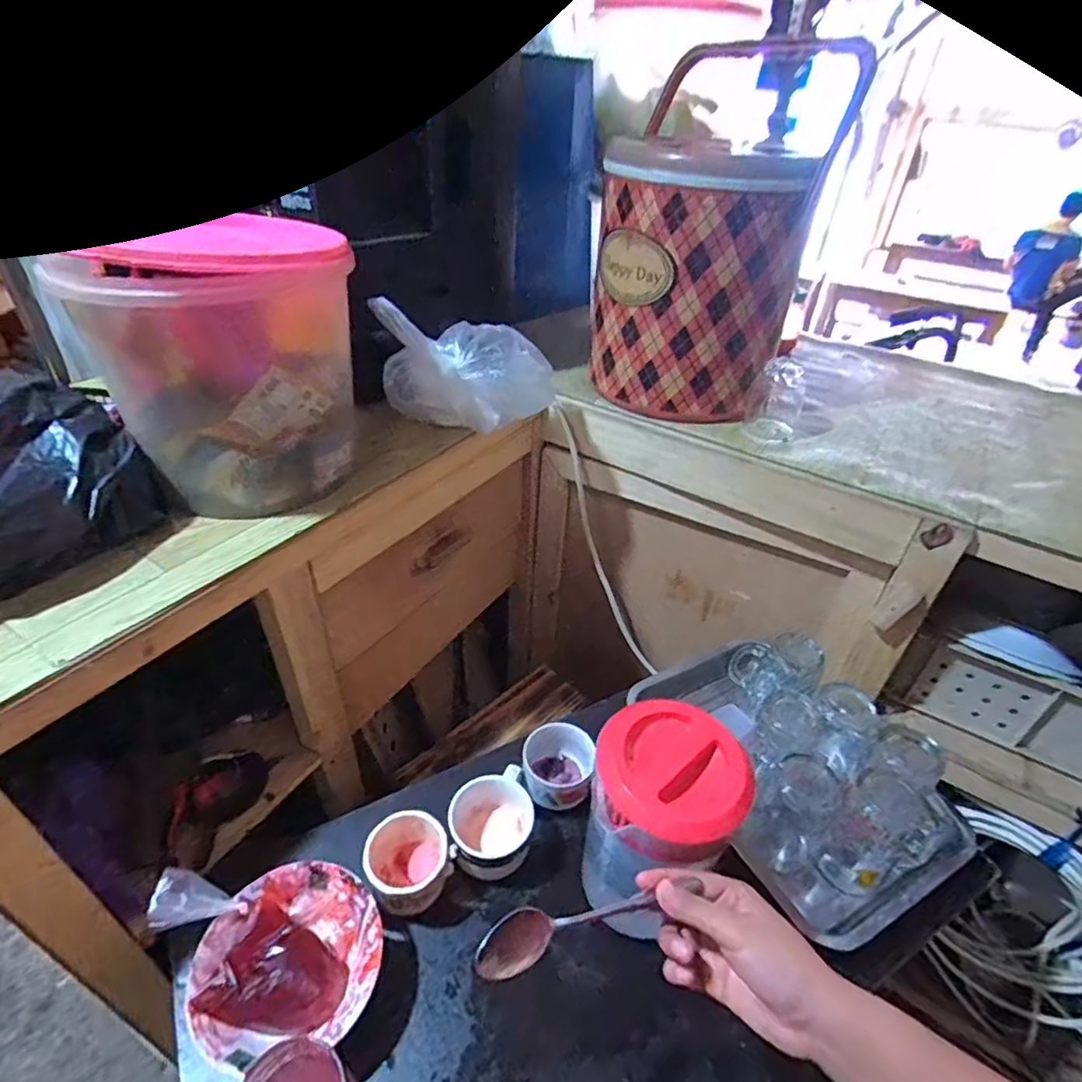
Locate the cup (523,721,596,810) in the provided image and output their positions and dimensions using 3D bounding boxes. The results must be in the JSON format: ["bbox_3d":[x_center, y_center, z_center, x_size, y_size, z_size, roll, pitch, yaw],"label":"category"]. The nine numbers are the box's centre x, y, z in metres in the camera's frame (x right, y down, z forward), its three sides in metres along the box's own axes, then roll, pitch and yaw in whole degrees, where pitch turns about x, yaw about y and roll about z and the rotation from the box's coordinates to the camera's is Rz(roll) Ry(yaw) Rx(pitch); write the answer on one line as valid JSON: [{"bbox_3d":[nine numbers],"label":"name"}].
[{"bbox_3d":[0.020,0.262,0.686,0.078,0.062,0.085,2,39,-1],"label":"cup"}]

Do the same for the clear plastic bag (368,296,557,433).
[{"bbox_3d":[-0.089,-0.211,0.743,0.220,0.116,0.110,-1,39,-5],"label":"clear plastic bag"}]

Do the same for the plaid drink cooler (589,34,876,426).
[{"bbox_3d":[0.208,-0.365,0.763,0.197,0.375,0.204,-22,45,-27],"label":"plaid drink cooler"}]

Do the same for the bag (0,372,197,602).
[{"bbox_3d":[-0.459,-0.045,0.510,0.153,0.111,0.218,23,43,23],"label":"bag"}]

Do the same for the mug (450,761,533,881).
[{"bbox_3d":[-0.053,0.295,0.632,0.086,0.062,0.106,6,39,3],"label":"mug"}]

